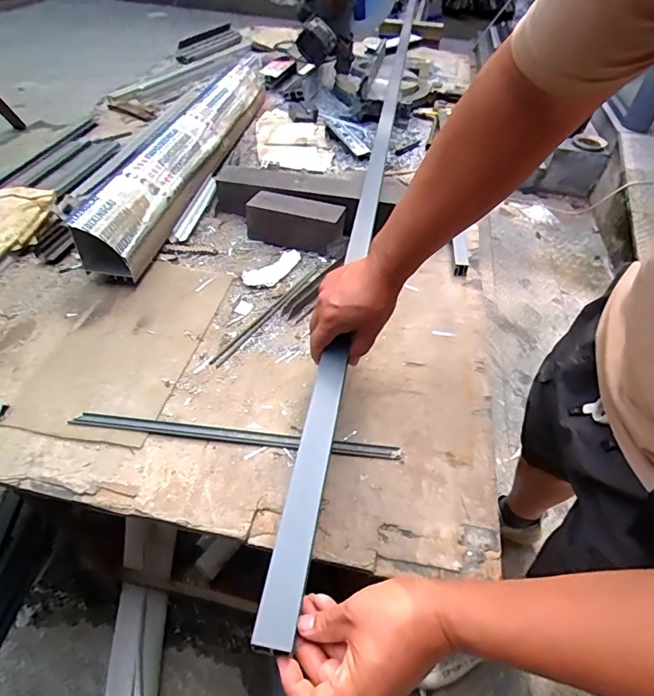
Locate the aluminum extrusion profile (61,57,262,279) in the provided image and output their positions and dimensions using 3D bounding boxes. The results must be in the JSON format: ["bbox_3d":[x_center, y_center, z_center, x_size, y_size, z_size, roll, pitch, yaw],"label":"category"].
[{"bbox_3d":[-0.313,-0.565,1.205,0.132,0.136,1.198,9,46,3],"label":"aluminum extrusion profile"}]

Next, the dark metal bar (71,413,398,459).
[{"bbox_3d":[-0.123,0.119,0.613,0.437,0.010,0.020,5,45,2],"label":"dark metal bar"}]

